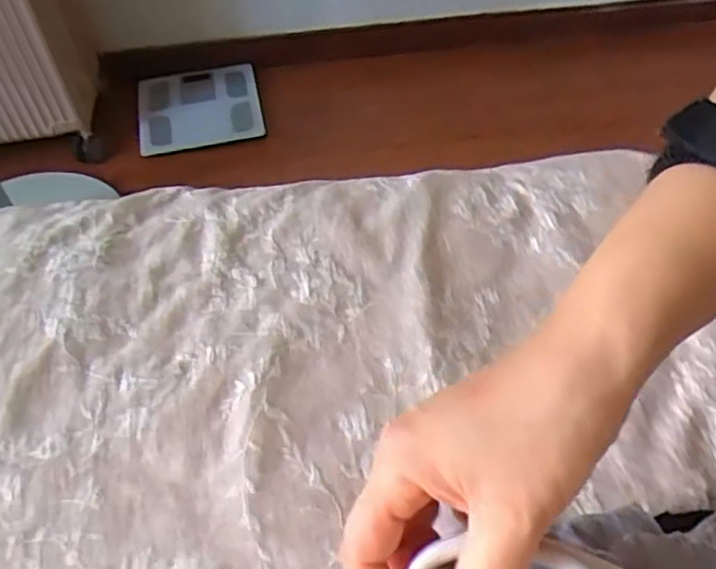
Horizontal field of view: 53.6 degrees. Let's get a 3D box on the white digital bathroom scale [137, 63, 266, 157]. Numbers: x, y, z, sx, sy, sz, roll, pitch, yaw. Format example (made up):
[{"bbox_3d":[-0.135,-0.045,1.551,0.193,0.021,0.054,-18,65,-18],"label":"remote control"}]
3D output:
[{"bbox_3d":[-0.335,-0.377,1.495,0.250,0.033,0.250,-10,51,-7],"label":"white digital bathroom scale"}]

